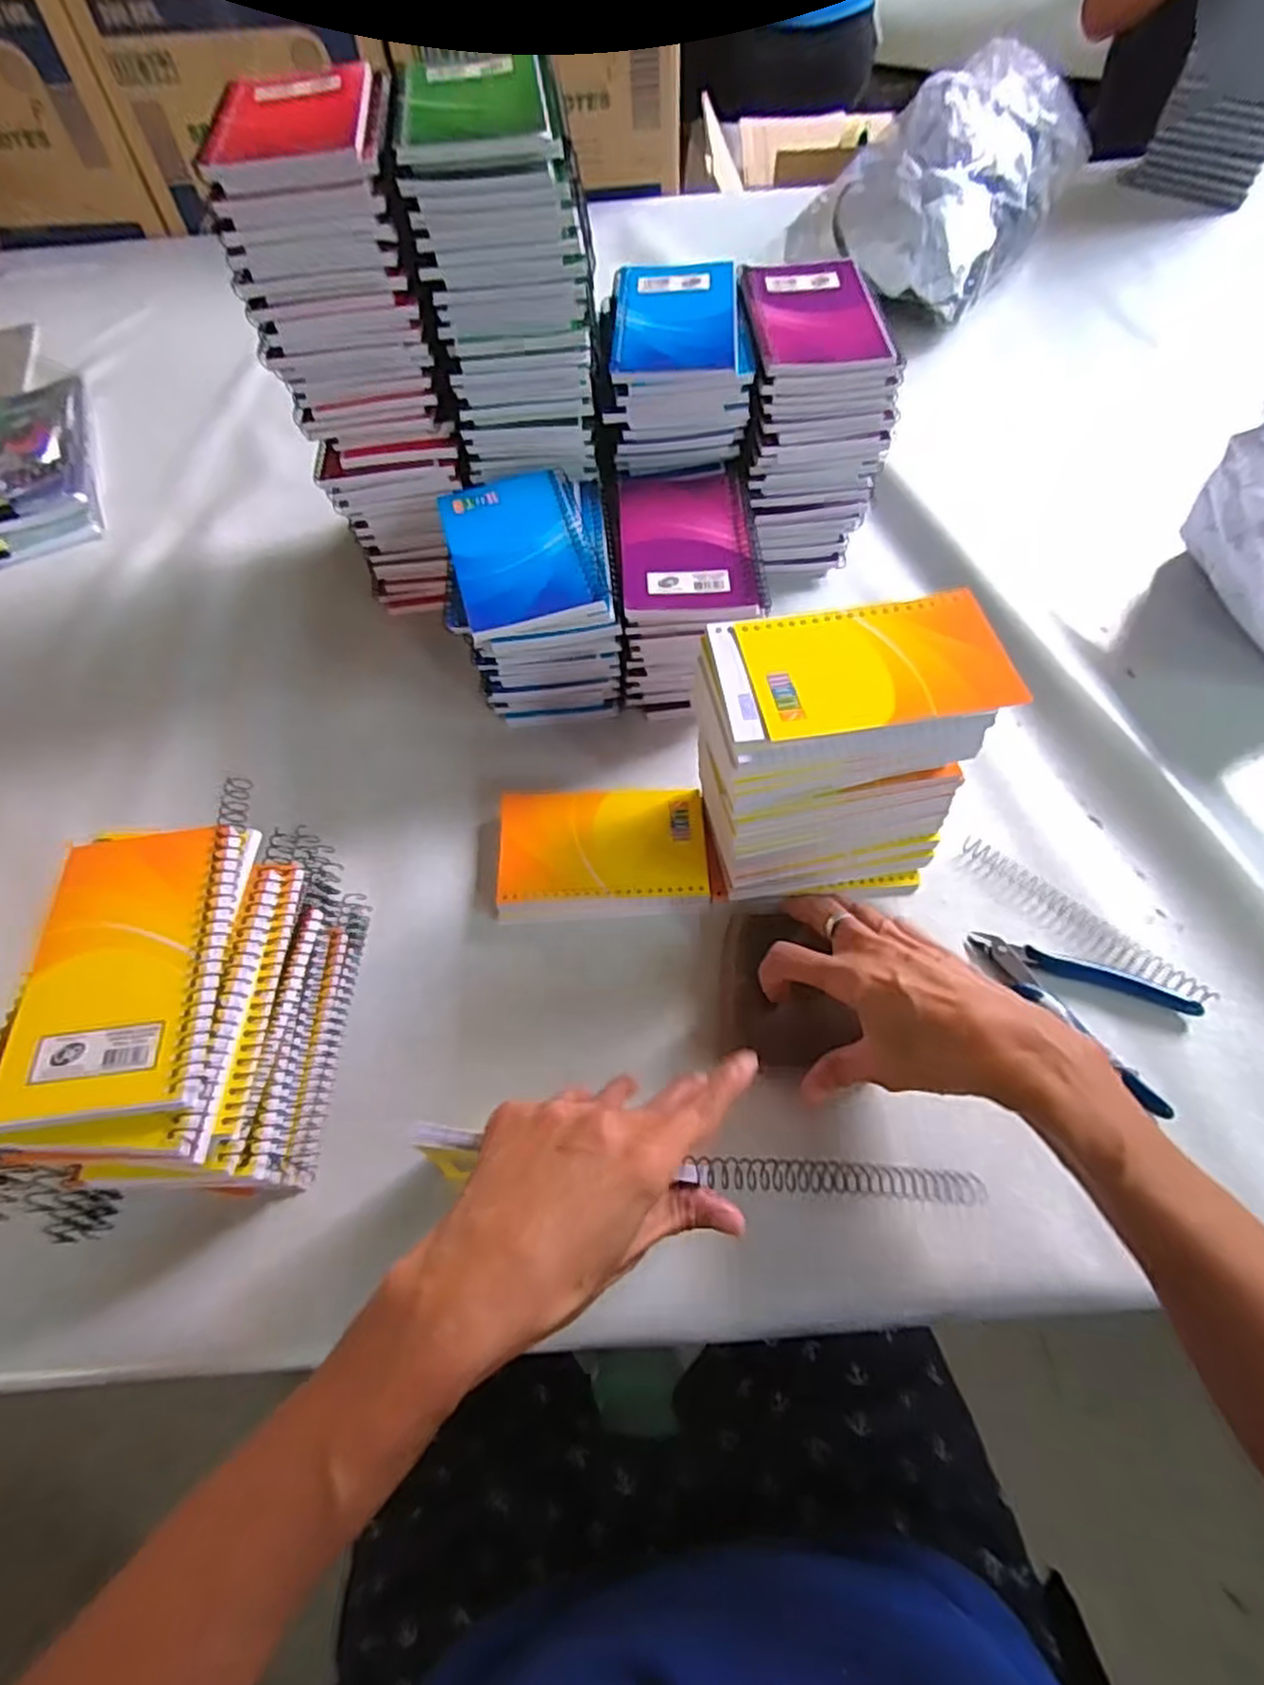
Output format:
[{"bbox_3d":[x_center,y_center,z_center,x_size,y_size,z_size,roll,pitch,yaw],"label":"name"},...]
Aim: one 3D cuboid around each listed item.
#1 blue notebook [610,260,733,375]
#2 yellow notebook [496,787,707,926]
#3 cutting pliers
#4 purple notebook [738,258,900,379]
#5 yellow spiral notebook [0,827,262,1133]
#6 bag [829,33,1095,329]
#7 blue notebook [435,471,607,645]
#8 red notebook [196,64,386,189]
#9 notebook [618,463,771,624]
[{"bbox_3d":[0.029,-0.353,0.500,0.080,0.012,0.118,0,59,3],"label":"blue notebook"},{"bbox_3d":[-0.018,0.006,0.475,0.128,0.016,0.086,-3,59,1],"label":"yellow notebook"},{"bbox_3d":[0.249,0.087,0.417,0.119,0.011,0.068,33,66,20],"label":"cutting pliers"},{"bbox_3d":[0.122,-0.359,0.505,0.087,0.012,0.127,-4,59,0],"label":"purple notebook"},{"bbox_3d":[-0.221,0.053,0.326,0.082,0.016,0.129,-4,59,0],"label":"yellow spiral notebook"},{"bbox_3d":[0.348,-0.718,0.798,0.180,0.120,0.340,29,65,19],"label":"bag"},{"bbox_3d":[-0.068,-0.183,0.467,0.086,0.014,0.125,-14,59,-5],"label":"blue notebook"},{"bbox_3d":[-0.183,-0.395,0.412,0.092,0.019,0.121,-9,59,-2],"label":"red notebook"},{"bbox_3d":[0.038,-0.193,0.482,0.089,0.013,0.132,-1,59,2],"label":"notebook"}]

